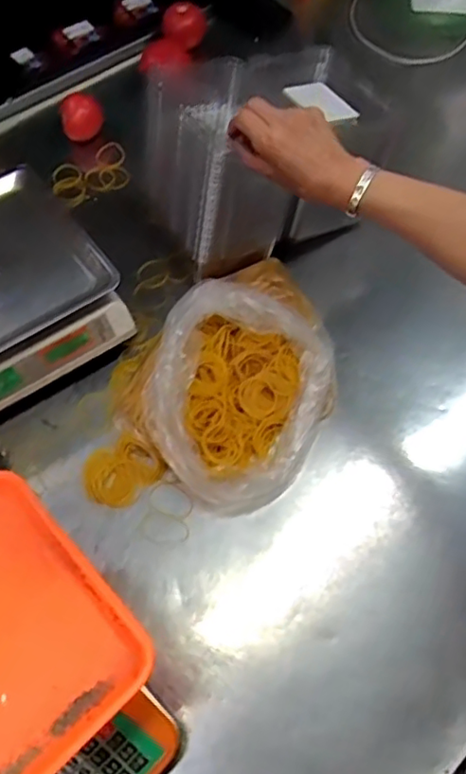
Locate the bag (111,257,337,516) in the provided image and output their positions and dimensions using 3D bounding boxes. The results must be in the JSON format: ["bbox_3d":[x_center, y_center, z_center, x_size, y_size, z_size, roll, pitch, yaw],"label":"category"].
[{"bbox_3d":[0.008,-0.022,0.689,0.243,0.089,0.272,40,70,21],"label":"bag"}]

